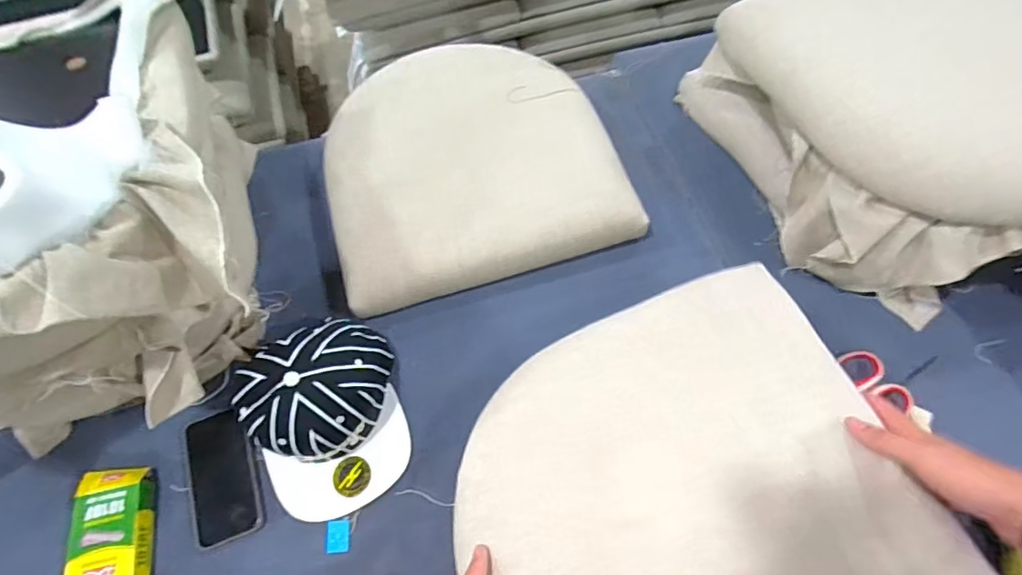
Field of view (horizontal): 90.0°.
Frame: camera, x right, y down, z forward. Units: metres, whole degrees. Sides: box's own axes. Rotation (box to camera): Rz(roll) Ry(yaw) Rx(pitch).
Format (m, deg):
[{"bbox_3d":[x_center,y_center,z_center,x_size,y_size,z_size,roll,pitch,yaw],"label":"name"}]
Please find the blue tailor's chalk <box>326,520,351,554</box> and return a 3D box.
[{"bbox_3d":[-0.211,0.304,0.623,0.027,0.004,0.036,-3,64,0],"label":"blue tailor's chalk"}]

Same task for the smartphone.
[{"bbox_3d":[-0.365,0.239,0.649,0.087,0.014,0.154,-20,73,0],"label":"smartphone"}]

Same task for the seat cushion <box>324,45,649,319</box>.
[{"bbox_3d":[-0.066,-0.206,0.797,0.436,0.080,0.400,-16,64,-6],"label":"seat cushion"}]

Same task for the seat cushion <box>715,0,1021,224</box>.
[{"bbox_3d":[0.579,-0.296,0.691,0.381,0.081,0.481,-28,66,-12],"label":"seat cushion"}]

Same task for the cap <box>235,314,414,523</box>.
[{"bbox_3d":[-0.241,0.158,0.632,0.204,0.117,0.226,-15,64,-6],"label":"cap"}]

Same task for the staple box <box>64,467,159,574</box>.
[{"bbox_3d":[-0.474,0.306,0.604,0.093,0.038,0.179,-13,64,-5],"label":"staple box"}]

